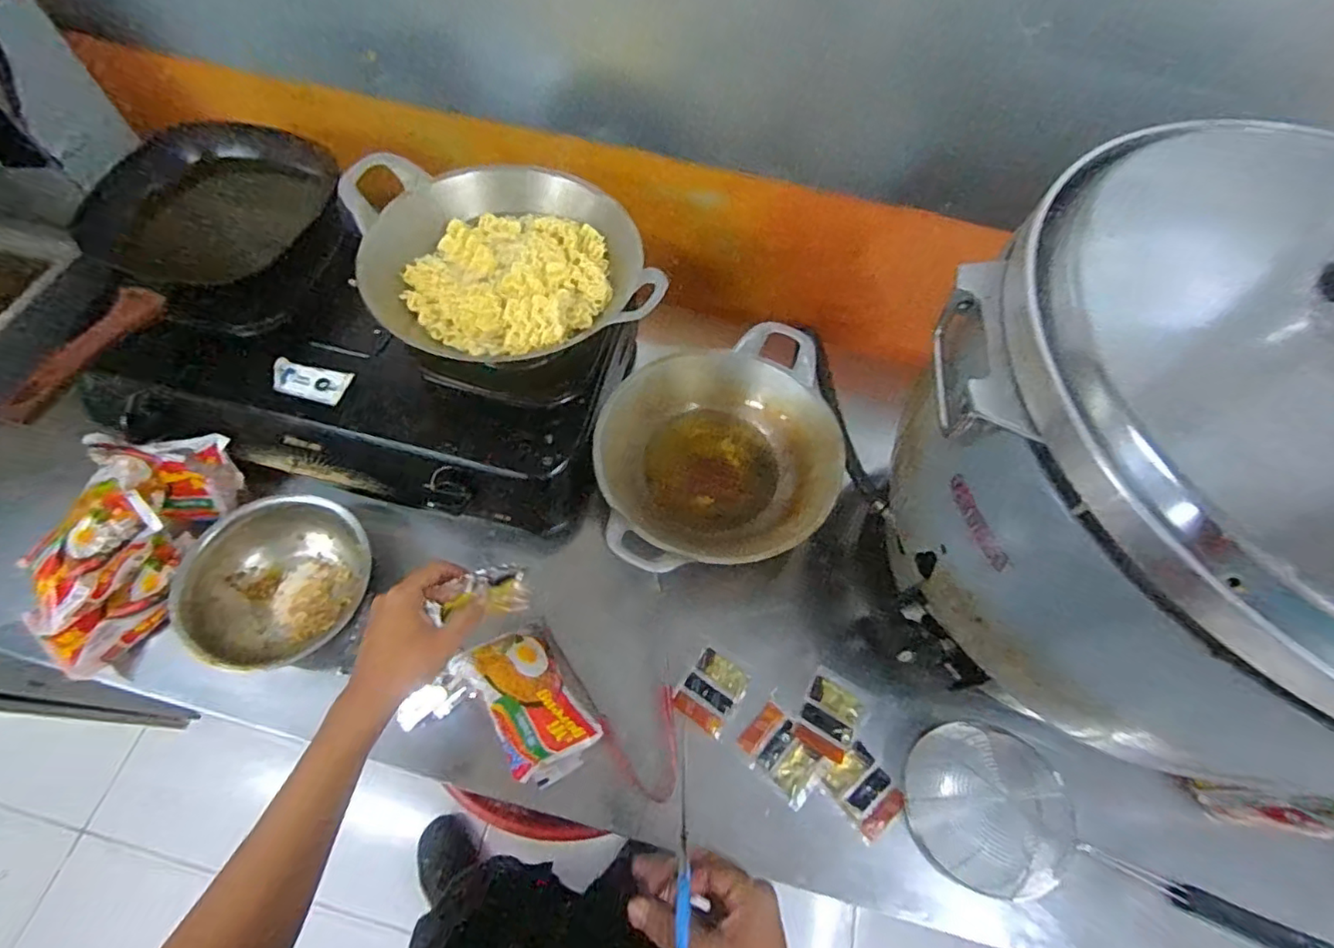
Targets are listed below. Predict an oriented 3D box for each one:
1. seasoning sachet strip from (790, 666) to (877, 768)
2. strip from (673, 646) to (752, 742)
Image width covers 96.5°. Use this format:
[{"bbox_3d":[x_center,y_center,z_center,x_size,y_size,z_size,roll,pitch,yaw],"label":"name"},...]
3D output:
[{"bbox_3d":[0.178,0.255,0.630,0.065,0.005,0.084,31,66,11],"label":"seasoning sachet strip"},{"bbox_3d":[0.049,0.230,0.634,0.061,0.006,0.075,32,66,12],"label":"strip"}]

